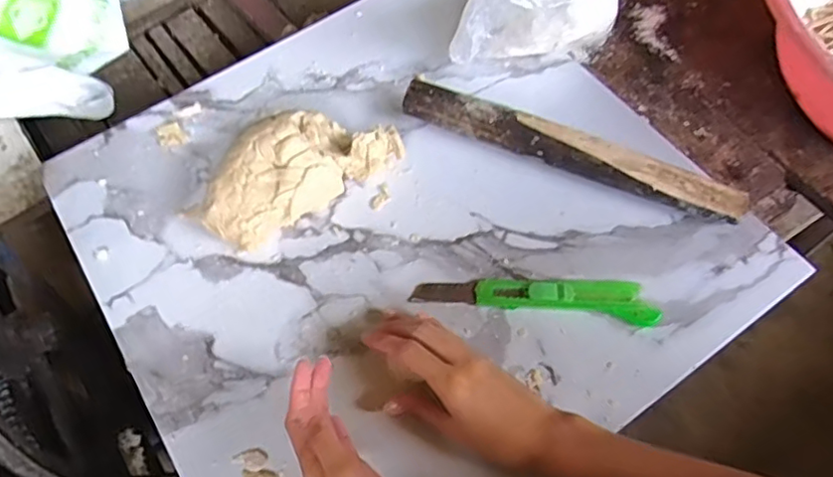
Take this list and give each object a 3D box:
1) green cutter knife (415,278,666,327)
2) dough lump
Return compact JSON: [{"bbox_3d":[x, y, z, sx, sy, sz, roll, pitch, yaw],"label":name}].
[{"bbox_3d":[0.094,0.046,0.482,0.190,0.019,0.031,5,62,3],"label":"green cutter knife"},{"bbox_3d":[-0.108,-0.061,0.525,0.175,0.061,0.084,-33,66,-16],"label":"dough lump"}]

